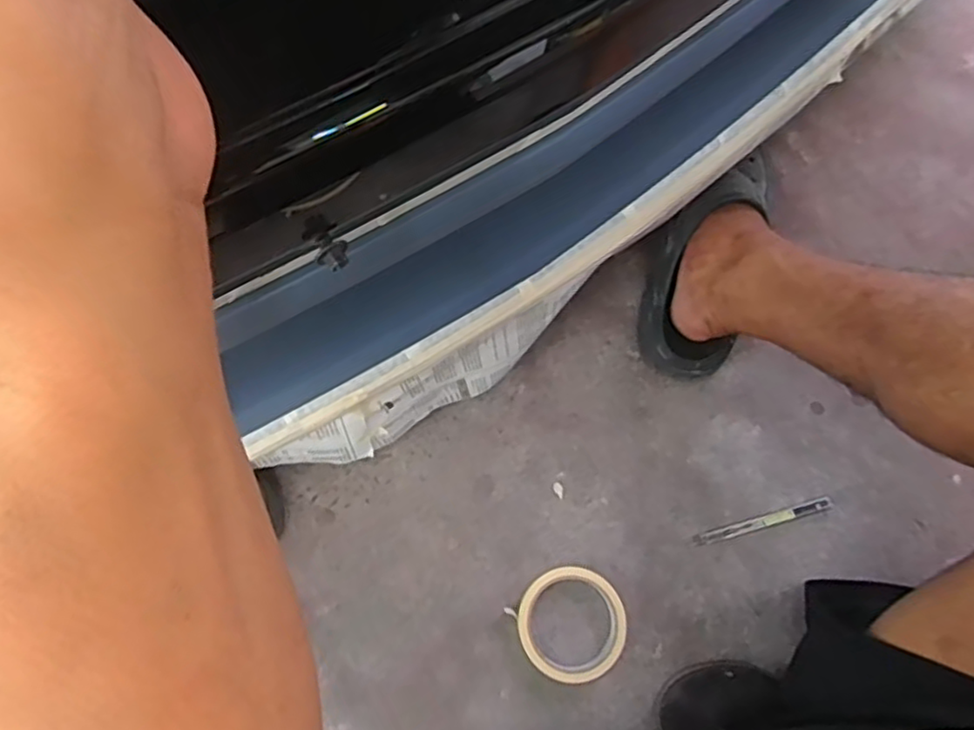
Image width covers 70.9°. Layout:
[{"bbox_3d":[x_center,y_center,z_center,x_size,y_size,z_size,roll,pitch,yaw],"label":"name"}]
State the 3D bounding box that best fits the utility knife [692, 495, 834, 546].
[{"bbox_3d":[0.267,0.150,0.656,0.140,0.013,0.013,-15,75,-5],"label":"utility knife"}]

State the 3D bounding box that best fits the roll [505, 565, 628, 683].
[{"bbox_3d":[0.077,0.235,0.621,0.095,0.020,0.096,0,74,0],"label":"roll"}]

